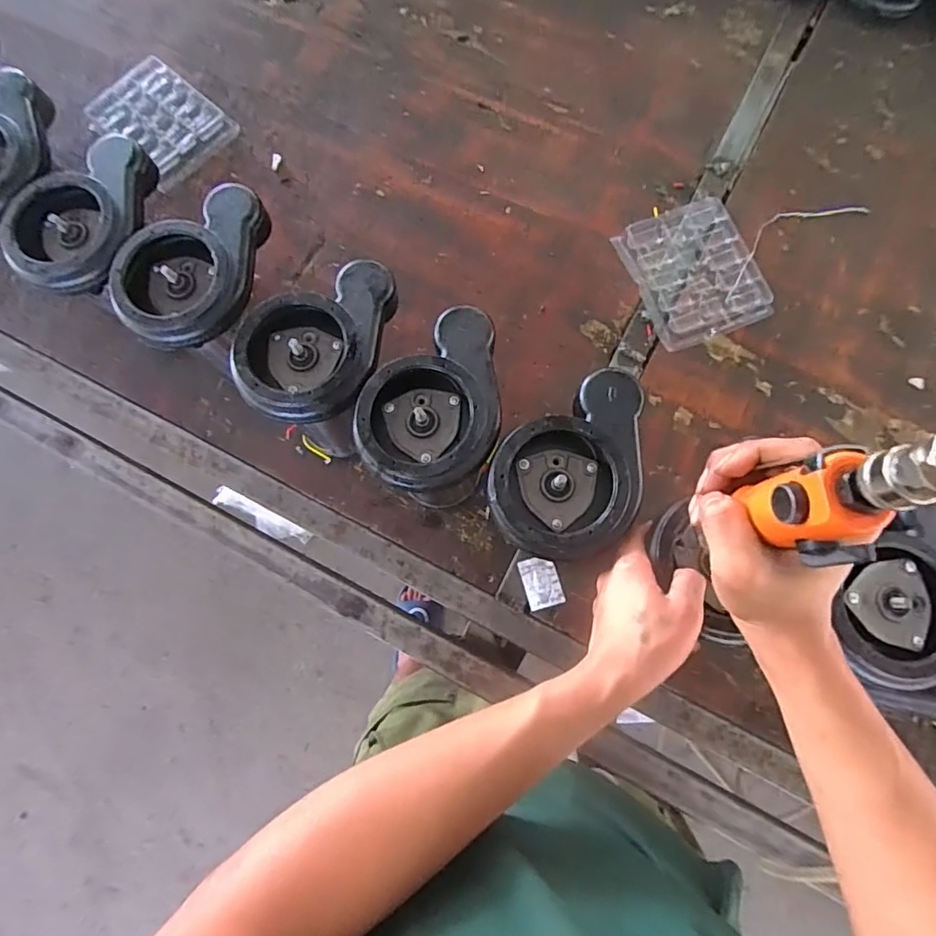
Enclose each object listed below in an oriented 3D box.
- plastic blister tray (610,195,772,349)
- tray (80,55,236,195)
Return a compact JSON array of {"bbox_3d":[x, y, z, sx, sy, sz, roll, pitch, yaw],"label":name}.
[{"bbox_3d":[0.281,-0.246,0.663,0.149,0.020,0.173,-22,76,-4],"label":"plastic blister tray"},{"bbox_3d":[-0.442,-0.499,0.749,0.205,0.015,0.138,42,80,11],"label":"tray"}]

